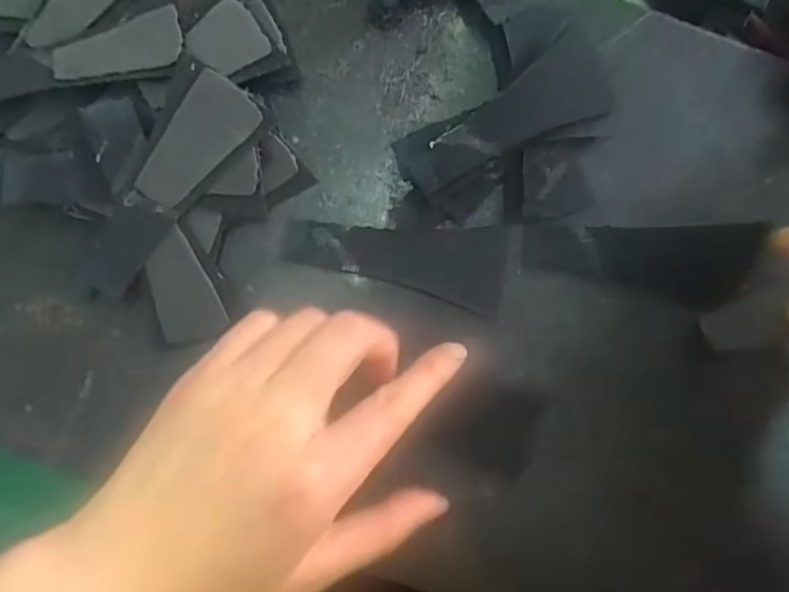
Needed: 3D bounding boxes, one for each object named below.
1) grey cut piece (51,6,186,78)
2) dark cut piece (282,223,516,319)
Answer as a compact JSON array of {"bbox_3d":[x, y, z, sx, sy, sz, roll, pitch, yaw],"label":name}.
[{"bbox_3d":[-0.116,-0.106,0.215,0.056,0.004,0.025,-6,80,7],"label":"grey cut piece"},{"bbox_3d":[0.004,-0.018,0.236,0.106,0.006,0.039,8,88,-3],"label":"dark cut piece"}]

